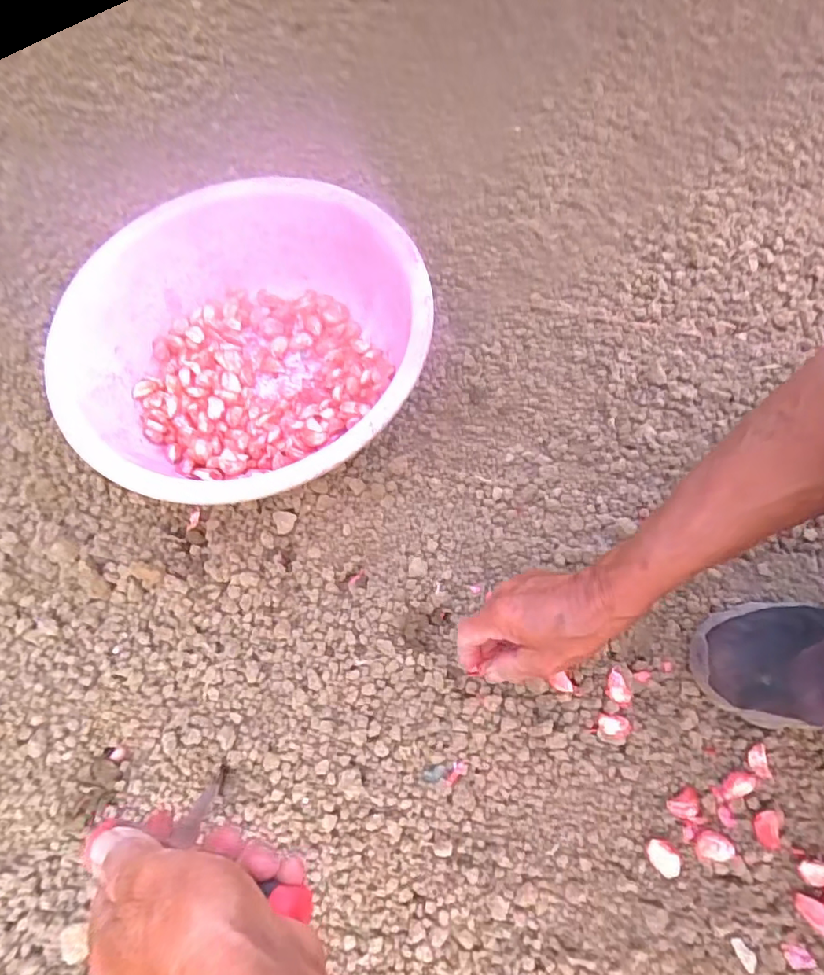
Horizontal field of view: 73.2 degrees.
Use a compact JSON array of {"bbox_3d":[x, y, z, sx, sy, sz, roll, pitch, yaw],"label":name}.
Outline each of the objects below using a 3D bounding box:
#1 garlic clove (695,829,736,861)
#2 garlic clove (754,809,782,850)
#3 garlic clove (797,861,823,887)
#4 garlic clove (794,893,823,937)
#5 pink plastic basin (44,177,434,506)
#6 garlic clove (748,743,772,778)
[{"bbox_3d":[0.246,0.292,0.452,0.026,0.017,0.020,7,65,6],"label":"garlic clove"},{"bbox_3d":[0.291,0.280,0.456,0.020,0.012,0.028,10,66,7],"label":"garlic clove"},{"bbox_3d":[0.322,0.308,0.442,0.026,0.010,0.016,1,65,3],"label":"garlic clove"},{"bbox_3d":[0.315,0.332,0.429,0.029,0.018,0.021,24,68,13],"label":"garlic clove"},{"bbox_3d":[-0.167,-0.132,0.591,0.355,0.153,0.346,-1,65,2],"label":"pink plastic basin"},{"bbox_3d":[0.296,0.233,0.475,0.017,0.016,0.026,5,65,5],"label":"garlic clove"}]

